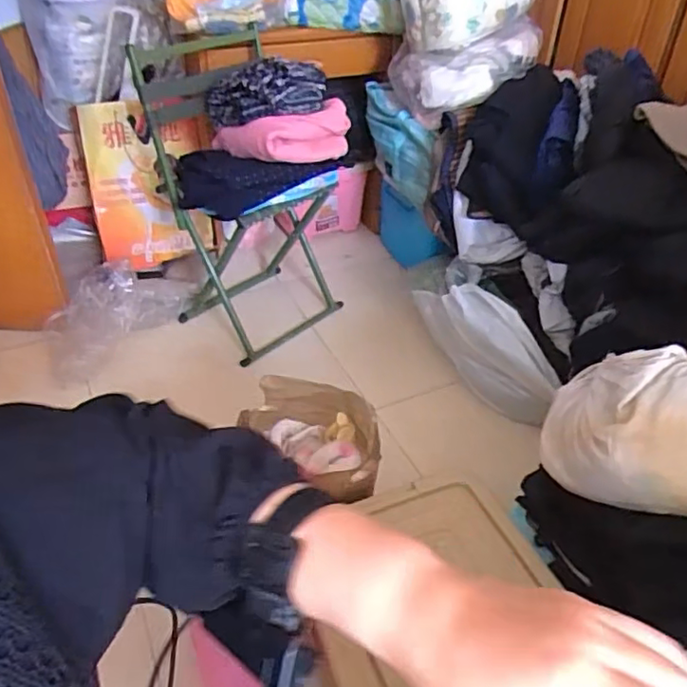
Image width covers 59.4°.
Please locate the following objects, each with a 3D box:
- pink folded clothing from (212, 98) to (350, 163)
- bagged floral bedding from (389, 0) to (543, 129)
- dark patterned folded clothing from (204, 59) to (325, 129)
[{"bbox_3d":[-0.135,-0.445,1.314,0.298,0.111,0.103,-4,40,-7],"label":"pink folded clothing"},{"bbox_3d":[0.300,-0.803,1.455,0.353,0.432,0.300,4,40,3],"label":"bagged floral bedding"},{"bbox_3d":[-0.181,-0.543,1.304,0.265,0.118,0.118,-8,39,10],"label":"dark patterned folded clothing"}]

